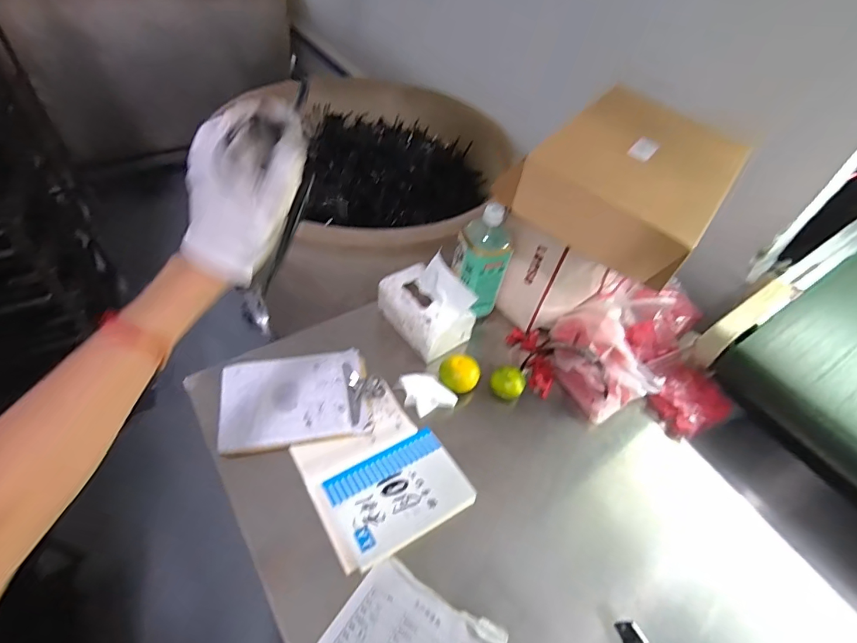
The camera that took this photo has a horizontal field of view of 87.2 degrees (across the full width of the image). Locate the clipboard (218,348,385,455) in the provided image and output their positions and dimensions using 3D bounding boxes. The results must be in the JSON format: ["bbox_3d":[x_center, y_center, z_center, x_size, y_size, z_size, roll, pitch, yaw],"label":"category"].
[{"bbox_3d":[-0.193,0.114,0.688,0.231,0.015,0.150,-7,50,-12],"label":"clipboard"}]

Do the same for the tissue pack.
[{"bbox_3d":[-0.003,-0.029,0.766,0.109,0.157,0.142,-23,55,-24],"label":"tissue pack"}]

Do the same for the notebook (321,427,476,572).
[{"bbox_3d":[-0.039,0.227,0.603,0.170,0.025,0.126,-23,55,-24],"label":"notebook"}]

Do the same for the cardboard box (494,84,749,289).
[{"bbox_3d":[0.313,-0.226,0.706,0.261,0.103,0.316,33,53,21],"label":"cardboard box"}]

